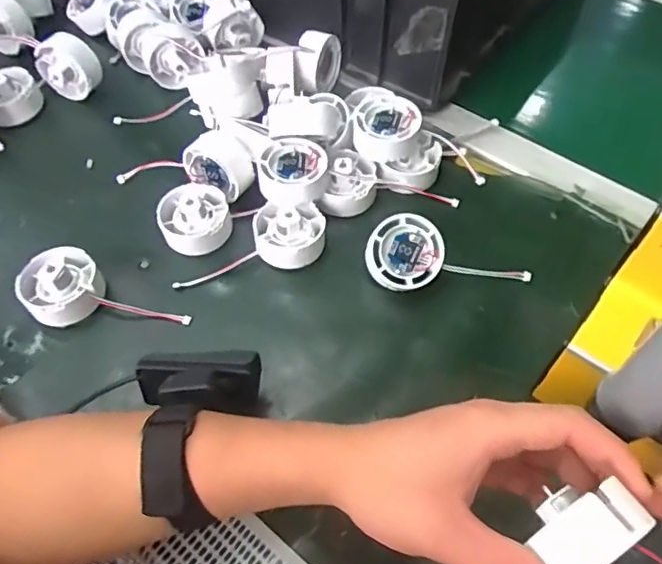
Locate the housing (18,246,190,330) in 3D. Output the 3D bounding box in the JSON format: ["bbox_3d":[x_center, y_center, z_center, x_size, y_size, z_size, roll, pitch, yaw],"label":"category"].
[{"bbox_3d":[-0.169,0.017,0.417,0.117,0.034,0.057,25,60,15],"label":"housing"}]

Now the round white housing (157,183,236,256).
[{"bbox_3d":[-0.107,-0.054,0.458,0.053,0.023,0.059,-18,59,-11],"label":"round white housing"}]

